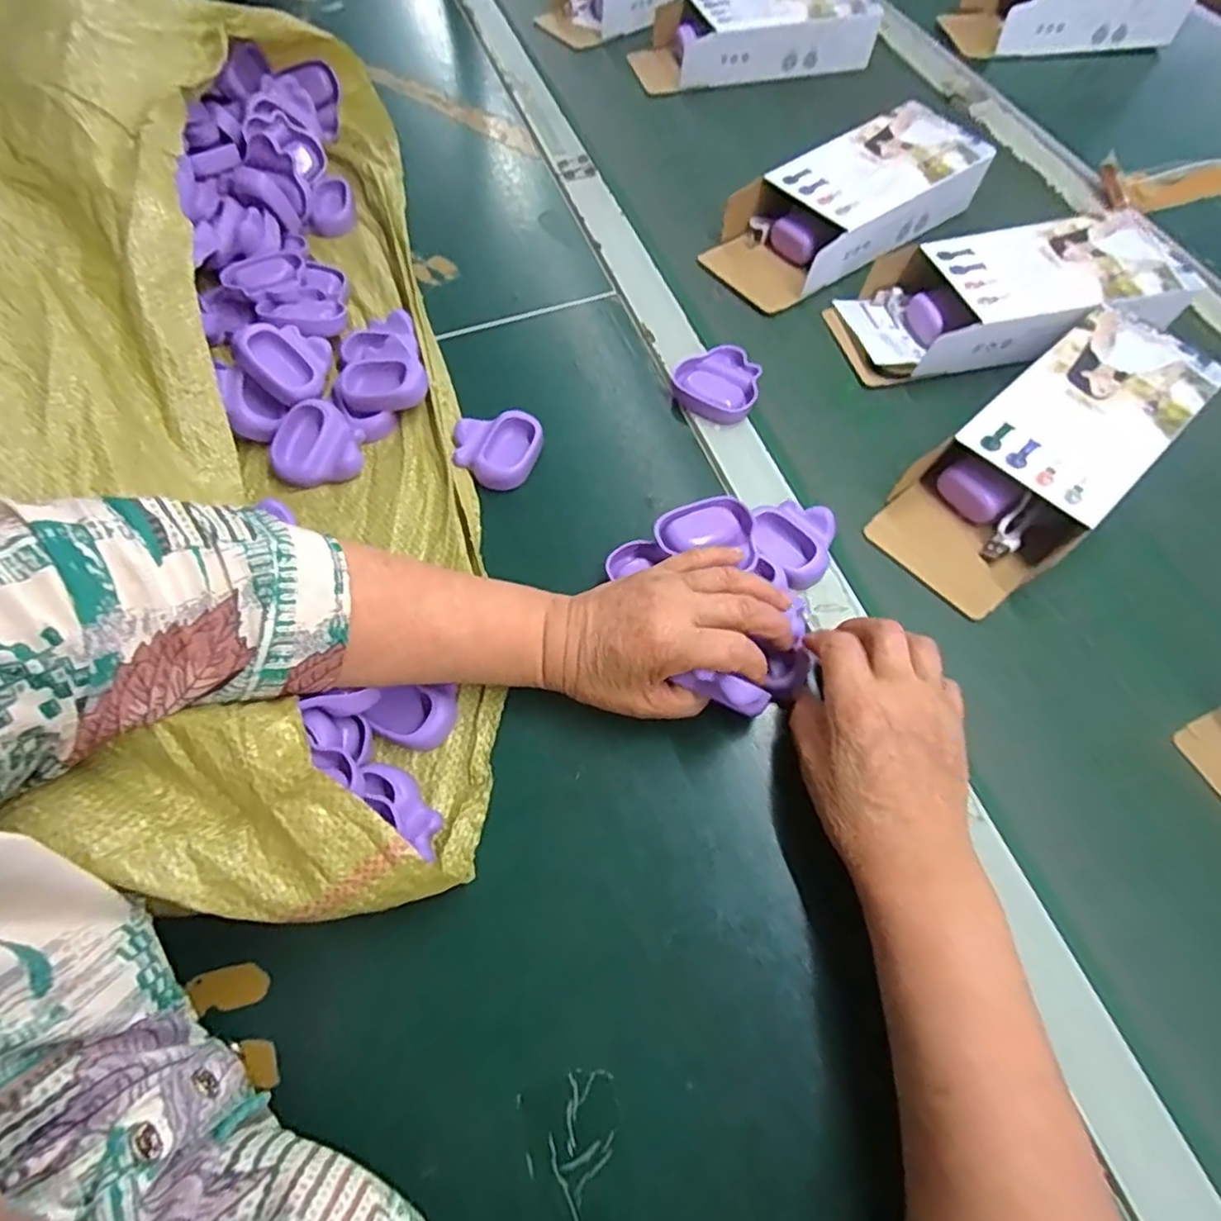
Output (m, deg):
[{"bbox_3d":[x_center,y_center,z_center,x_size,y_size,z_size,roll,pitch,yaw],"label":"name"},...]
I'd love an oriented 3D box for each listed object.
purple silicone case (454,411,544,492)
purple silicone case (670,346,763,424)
[{"bbox_3d":[-0.081,-0.114,0.478,0.063,0.019,0.057,-6,65,-8],"label":"purple silicone case"},{"bbox_3d":[0.080,-0.172,0.500,0.062,0.018,0.061,21,64,5],"label":"purple silicone case"}]

